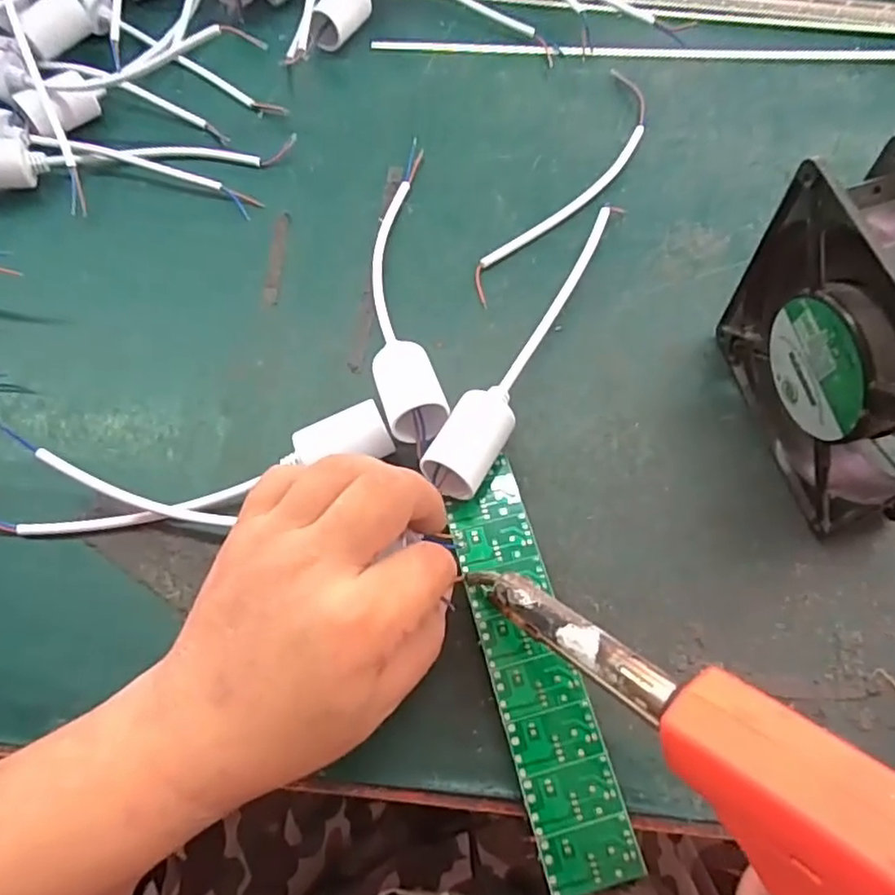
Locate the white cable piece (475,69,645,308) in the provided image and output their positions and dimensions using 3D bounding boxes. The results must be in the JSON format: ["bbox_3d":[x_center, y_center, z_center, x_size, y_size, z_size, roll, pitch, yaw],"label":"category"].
[{"bbox_3d":[0.078,-0.163,0.390,0.039,0.008,0.207,28,71,13],"label":"white cable piece"}]

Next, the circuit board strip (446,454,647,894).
[{"bbox_3d":[0.035,0.086,0.266,0.036,0.004,0.166,-13,66,-3],"label":"circuit board strip"}]

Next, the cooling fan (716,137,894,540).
[{"bbox_3d":[0.167,-0.036,0.264,0.042,0.124,0.121,-17,67,-5],"label":"cooling fan"}]

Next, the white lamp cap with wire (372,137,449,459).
[{"bbox_3d":[-0.024,-0.092,0.345,0.032,0.037,0.210,-6,67,0],"label":"white lamp cap with wire"}]

